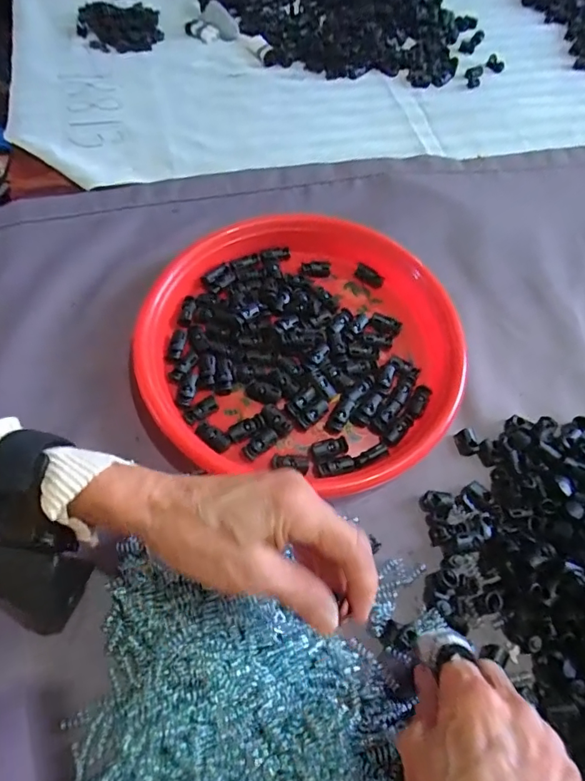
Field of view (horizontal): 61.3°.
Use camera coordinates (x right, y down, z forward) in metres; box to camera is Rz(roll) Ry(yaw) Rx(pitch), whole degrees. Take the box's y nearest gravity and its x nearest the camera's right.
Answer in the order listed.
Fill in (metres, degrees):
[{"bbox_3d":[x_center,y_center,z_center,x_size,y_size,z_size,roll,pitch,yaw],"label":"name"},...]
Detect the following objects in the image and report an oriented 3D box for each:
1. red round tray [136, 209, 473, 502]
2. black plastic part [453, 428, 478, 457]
[{"bbox_3d":[0.010,-0.043,0.403,0.245,0.028,0.237,2,63,-3],"label":"red round tray"},{"bbox_3d":[0.135,0.040,0.385,0.012,0.012,0.019,-14,65,-11],"label":"black plastic part"}]

